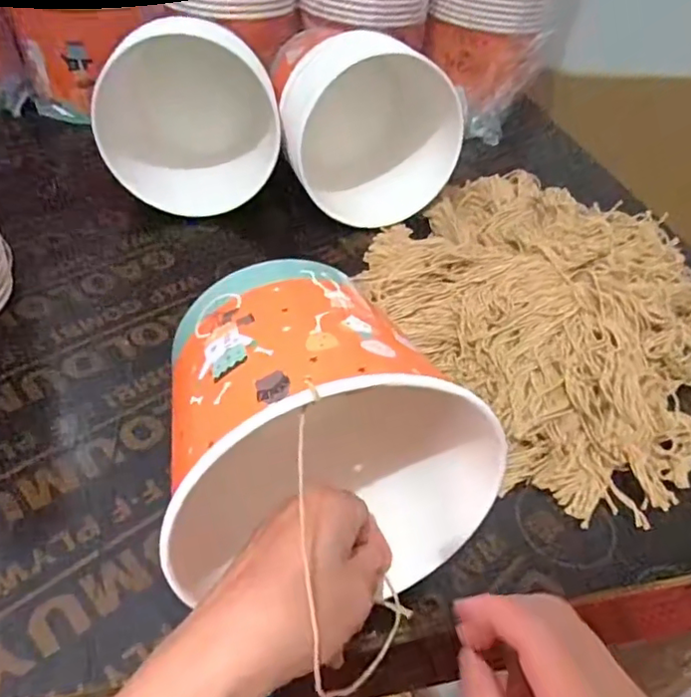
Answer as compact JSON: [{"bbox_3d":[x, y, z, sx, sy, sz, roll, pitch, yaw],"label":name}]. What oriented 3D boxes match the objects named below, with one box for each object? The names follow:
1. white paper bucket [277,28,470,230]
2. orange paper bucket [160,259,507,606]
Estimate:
[{"bbox_3d":[0.026,-0.242,0.623,0.183,0.147,0.193,7,43,0],"label":"white paper bucket"},{"bbox_3d":[-0.020,0.031,0.317,0.140,0.150,0.141,-5,44,-14],"label":"orange paper bucket"}]

